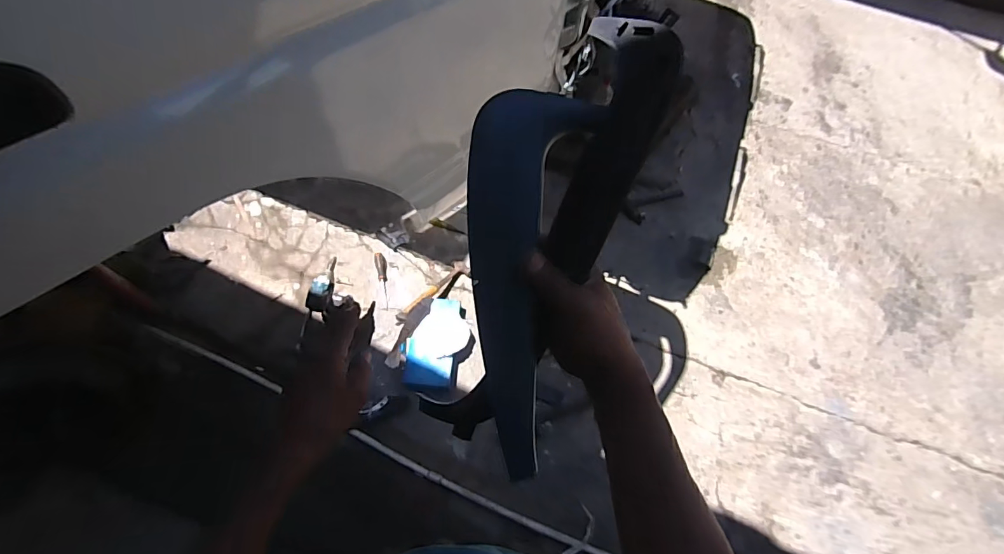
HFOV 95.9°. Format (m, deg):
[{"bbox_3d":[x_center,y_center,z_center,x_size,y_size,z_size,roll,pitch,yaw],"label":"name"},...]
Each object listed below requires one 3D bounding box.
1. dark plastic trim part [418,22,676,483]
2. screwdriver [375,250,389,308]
[{"bbox_3d":[0.024,-0.034,0.389,0.145,0.072,0.364,17,91,10],"label":"dark plastic trim part"},{"bbox_3d":[-0.430,0.008,1.663,0.039,0.028,0.226,-15,64,-10],"label":"screwdriver"}]

